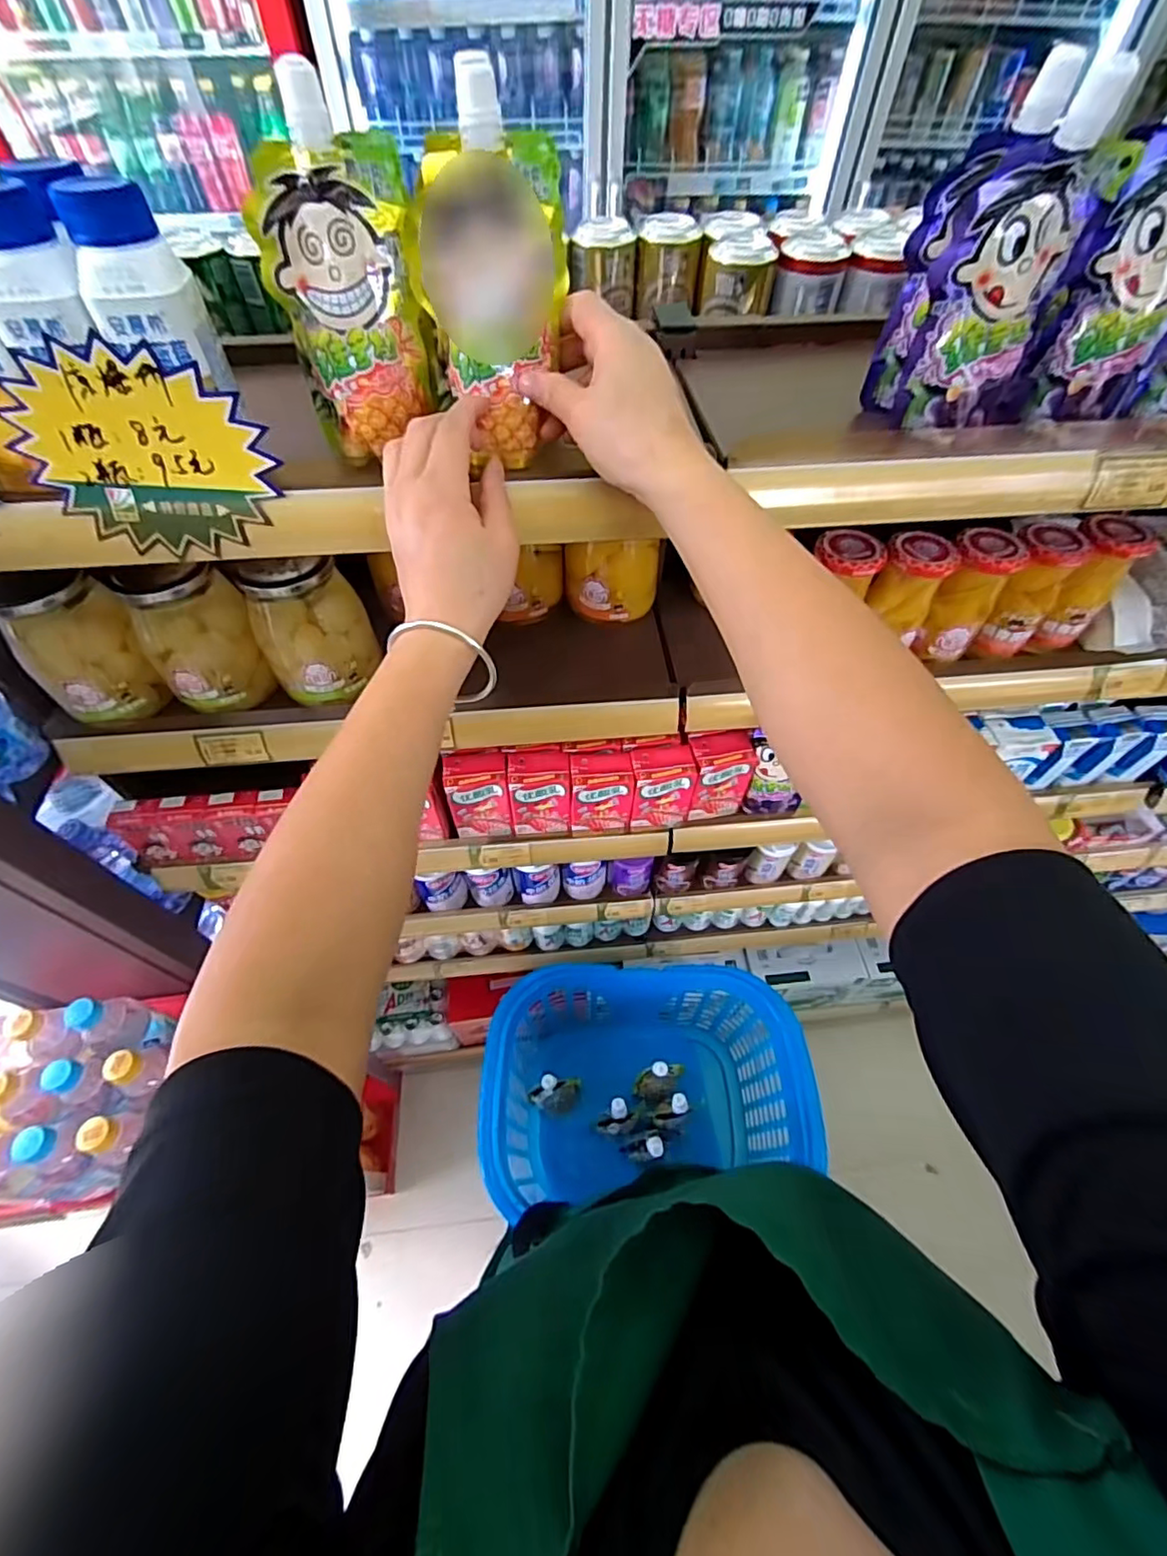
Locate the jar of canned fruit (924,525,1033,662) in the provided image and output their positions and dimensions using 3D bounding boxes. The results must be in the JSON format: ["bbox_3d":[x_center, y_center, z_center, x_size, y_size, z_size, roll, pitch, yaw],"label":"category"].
[{"bbox_3d":[0.352,-0.168,0.547,0.062,0.109,0.067,0,55,0],"label":"jar of canned fruit"}]

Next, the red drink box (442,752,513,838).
[{"bbox_3d":[-0.114,0.021,0.653,0.065,0.098,0.047,-6,56,-4],"label":"red drink box"}]

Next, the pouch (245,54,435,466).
[{"bbox_3d":[-0.134,-0.273,0.340,0.079,0.147,0.061,-19,57,-12],"label":"pouch"}]

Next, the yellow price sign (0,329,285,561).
[{"bbox_3d":[-0.265,-0.196,0.358,0.136,0.109,0.009,-6,44,-2],"label":"yellow price sign"}]

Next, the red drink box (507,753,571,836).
[{"bbox_3d":[-0.047,0.019,0.656,0.065,0.100,0.047,-2,55,-1],"label":"red drink box"}]

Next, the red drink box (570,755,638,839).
[{"bbox_3d":[0.020,0.020,0.661,0.067,0.104,0.043,-3,55,-2],"label":"red drink box"}]

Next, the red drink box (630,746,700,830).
[{"bbox_3d":[0.086,0.012,0.661,0.066,0.101,0.043,-5,56,-3],"label":"red drink box"}]

